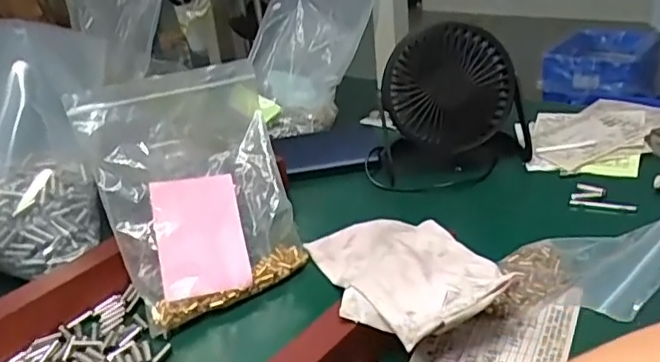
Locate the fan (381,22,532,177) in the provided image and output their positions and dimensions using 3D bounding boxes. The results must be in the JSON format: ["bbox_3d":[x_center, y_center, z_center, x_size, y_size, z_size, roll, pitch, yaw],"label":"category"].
[{"bbox_3d":[0.132,-0.092,0.636,0.145,0.131,0.123,0,27,12],"label":"fan"}]

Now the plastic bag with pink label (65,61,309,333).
[{"bbox_3d":[-0.103,0.005,0.480,0.140,0.183,0.034,-20,-5,-29],"label":"plastic bag with pink label"}]

